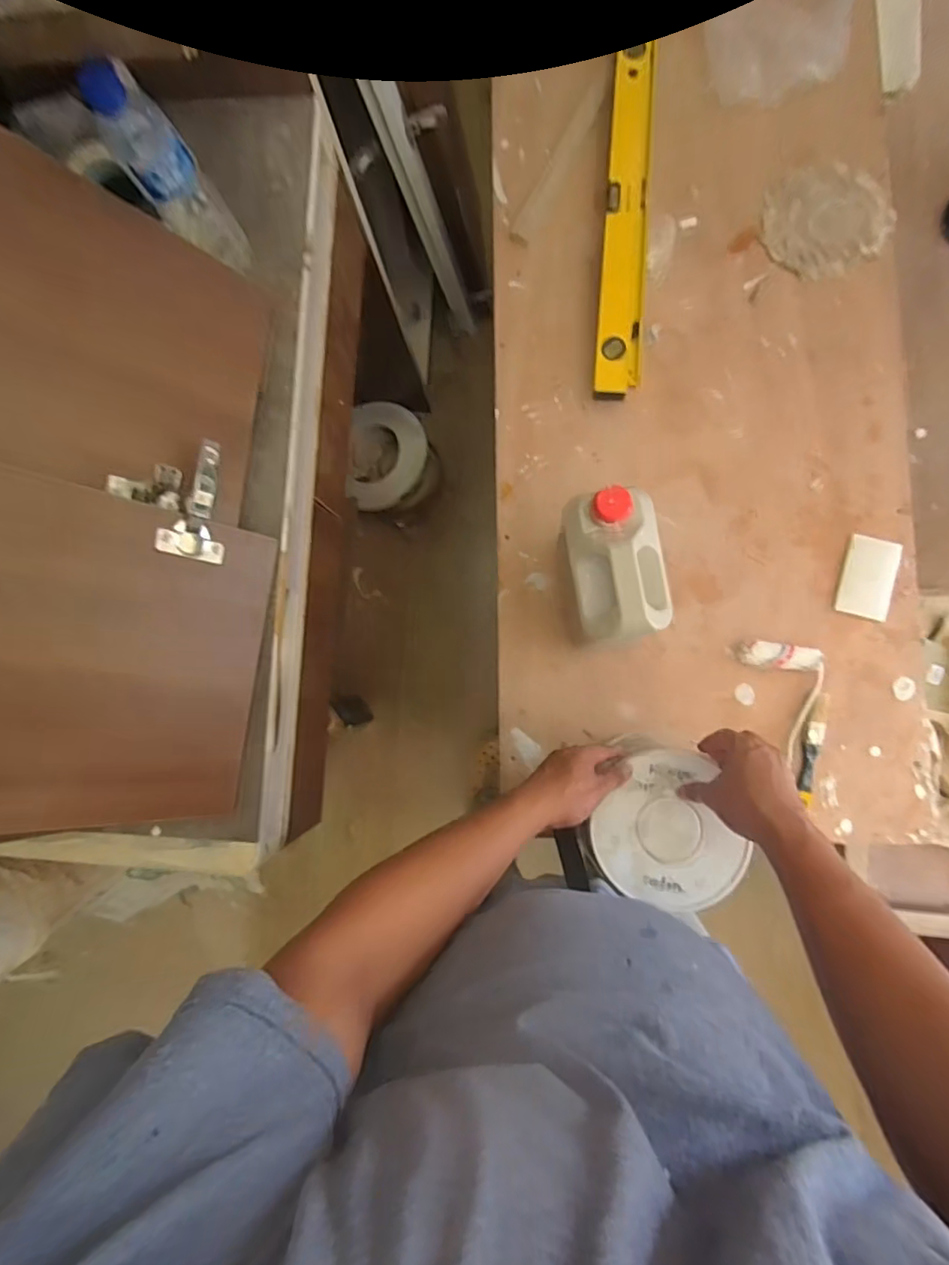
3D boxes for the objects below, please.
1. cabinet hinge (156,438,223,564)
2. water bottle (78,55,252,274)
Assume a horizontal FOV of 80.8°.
[{"bbox_3d":[-0.278,-0.133,0.564,0.017,0.061,0.118,14,93,48],"label":"cabinet hinge"},{"bbox_3d":[-0.303,-0.455,0.560,0.059,0.206,0.060,0,86,6],"label":"water bottle"}]

